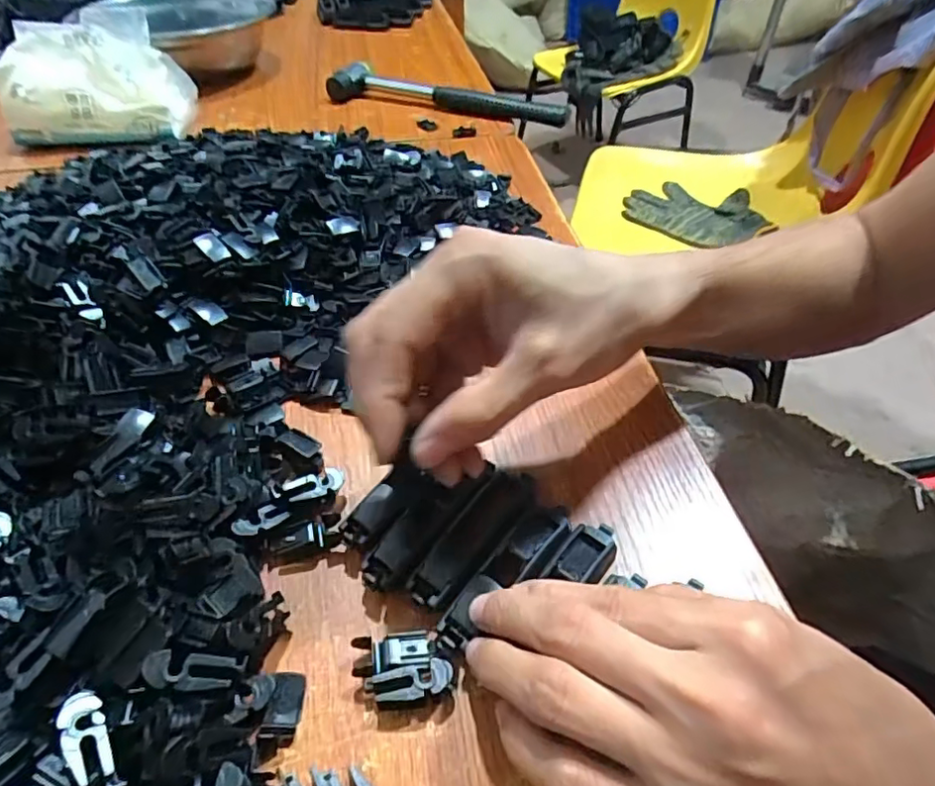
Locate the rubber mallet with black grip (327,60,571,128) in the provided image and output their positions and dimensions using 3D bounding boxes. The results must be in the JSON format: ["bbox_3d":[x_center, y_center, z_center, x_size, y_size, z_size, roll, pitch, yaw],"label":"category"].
[{"bbox_3d":[-0.018,-0.278,0.542,0.228,0.024,0.036,13,48,13],"label":"rubber mallet with black grip"}]

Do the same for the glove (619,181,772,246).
[{"bbox_3d":[0.319,-0.257,0.825,0.182,0.021,0.132,16,49,16],"label":"glove"}]

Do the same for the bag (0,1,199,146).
[{"bbox_3d":[-0.315,-0.264,0.489,0.135,0.083,0.072,-8,47,-7],"label":"bag"}]

